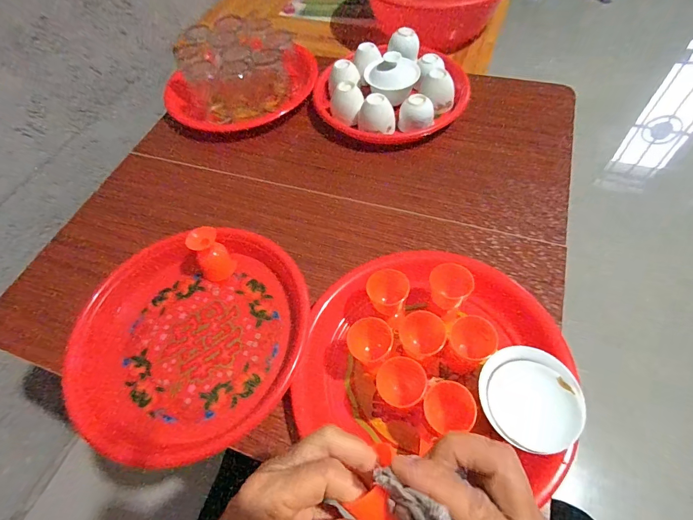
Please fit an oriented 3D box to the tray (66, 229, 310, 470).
[{"bbox_3d":[-0.167,0.080,0.406,0.247,0.029,0.243,-4,58,2],"label":"tray"}]

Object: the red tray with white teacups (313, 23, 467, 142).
[{"bbox_3d":[0.067,-0.270,0.575,0.196,0.070,0.197,-36,62,-17],"label":"red tray with white teacups"}]

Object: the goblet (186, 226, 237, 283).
[{"bbox_3d":[-0.157,-0.005,0.434,0.037,0.060,0.033,-37,62,-18],"label":"goblet"}]

